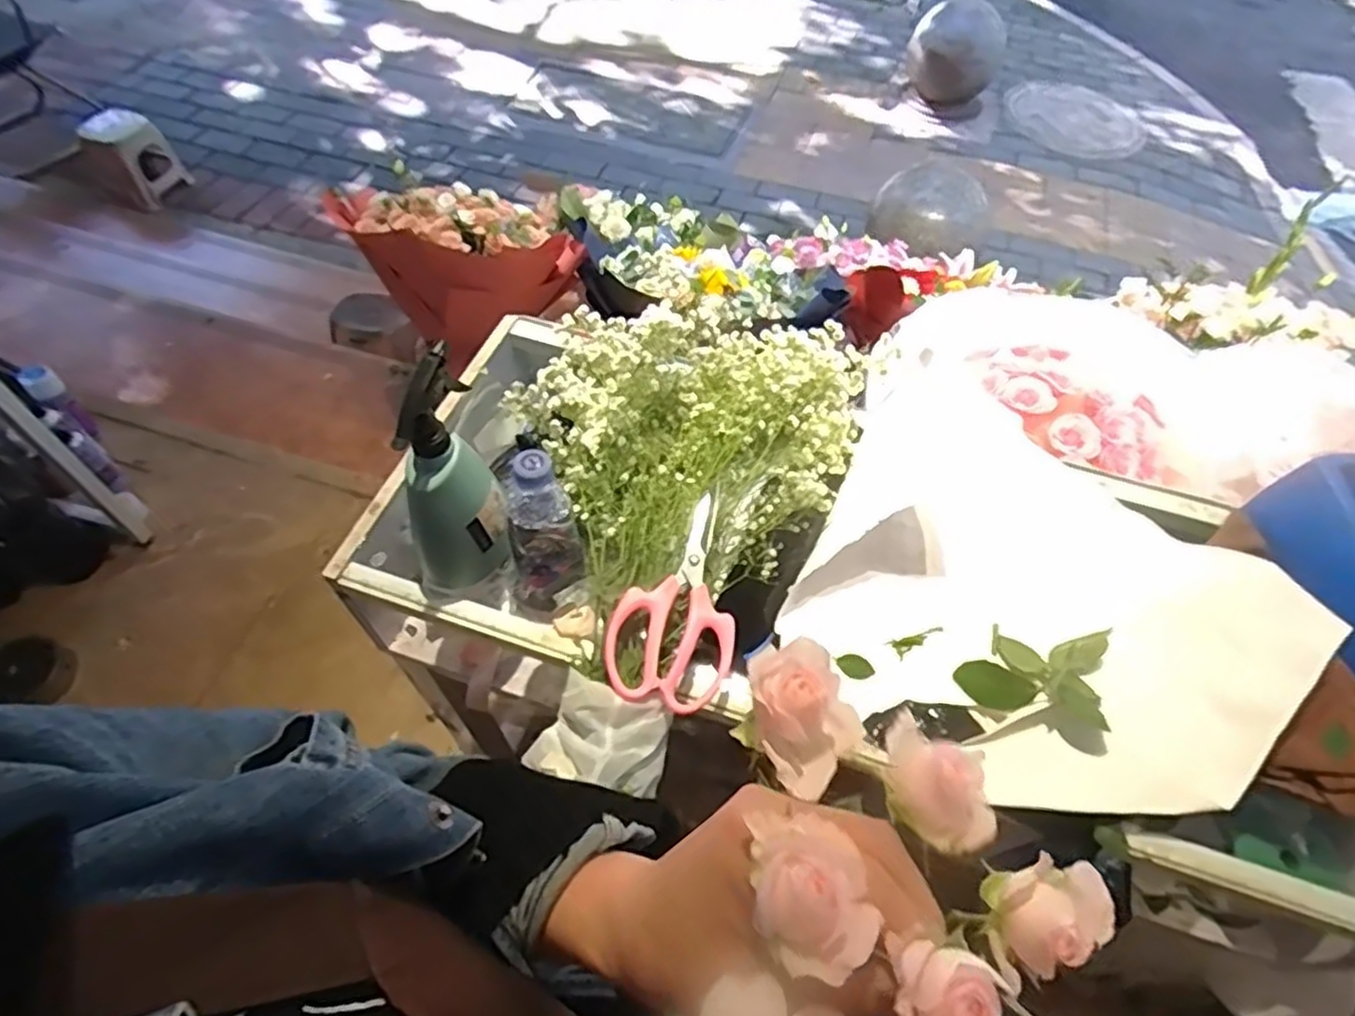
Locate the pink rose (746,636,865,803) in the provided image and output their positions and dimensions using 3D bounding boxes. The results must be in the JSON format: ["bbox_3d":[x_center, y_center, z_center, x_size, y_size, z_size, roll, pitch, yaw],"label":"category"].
[{"bbox_3d":[0.044,0.077,0.268,0.041,0.028,0.045,1,56,-2],"label":"pink rose"}]

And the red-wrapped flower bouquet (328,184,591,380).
[{"bbox_3d":[-0.434,-0.506,1.476,0.408,0.290,0.281,-24,60,-18],"label":"red-wrapped flower bouquet"}]

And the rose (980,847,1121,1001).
[{"bbox_3d":[0.119,0.129,0.230,0.041,0.023,0.030,-18,59,-15],"label":"rose"}]

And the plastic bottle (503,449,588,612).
[{"bbox_3d":[-0.118,0.022,0.633,0.065,0.163,0.056,-14,58,-12],"label":"plastic bottle"}]

